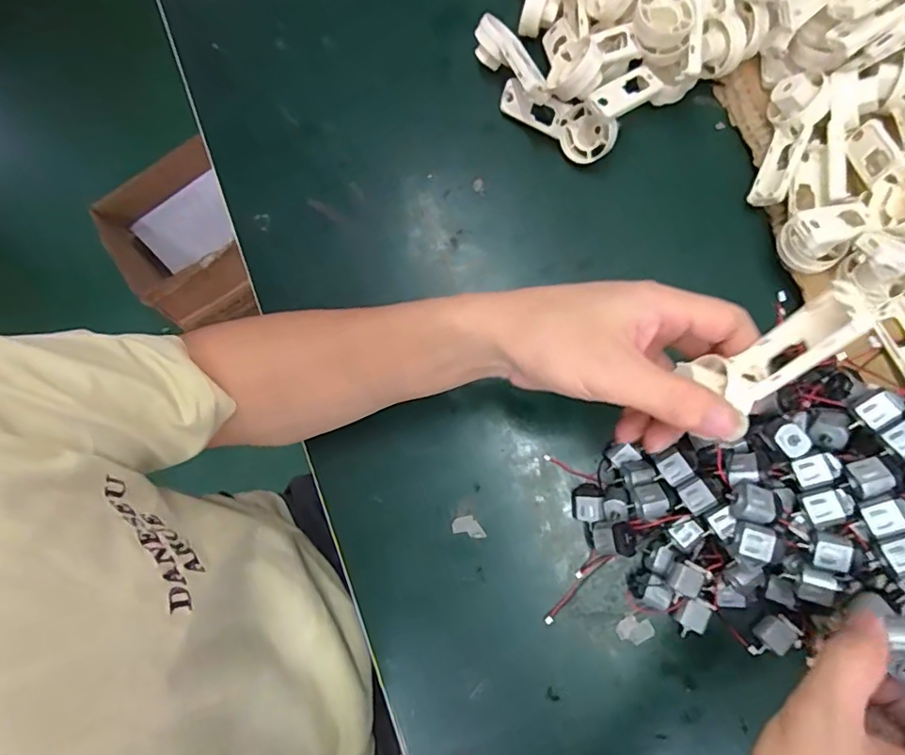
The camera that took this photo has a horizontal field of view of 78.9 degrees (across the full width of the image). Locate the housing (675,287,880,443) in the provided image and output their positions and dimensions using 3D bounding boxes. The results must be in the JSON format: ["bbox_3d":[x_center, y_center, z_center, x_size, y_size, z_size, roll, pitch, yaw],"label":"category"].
[{"bbox_3d":[0.144,-0.008,0.242,0.020,0.075,0.034,-16,73,-40],"label":"housing"}]

